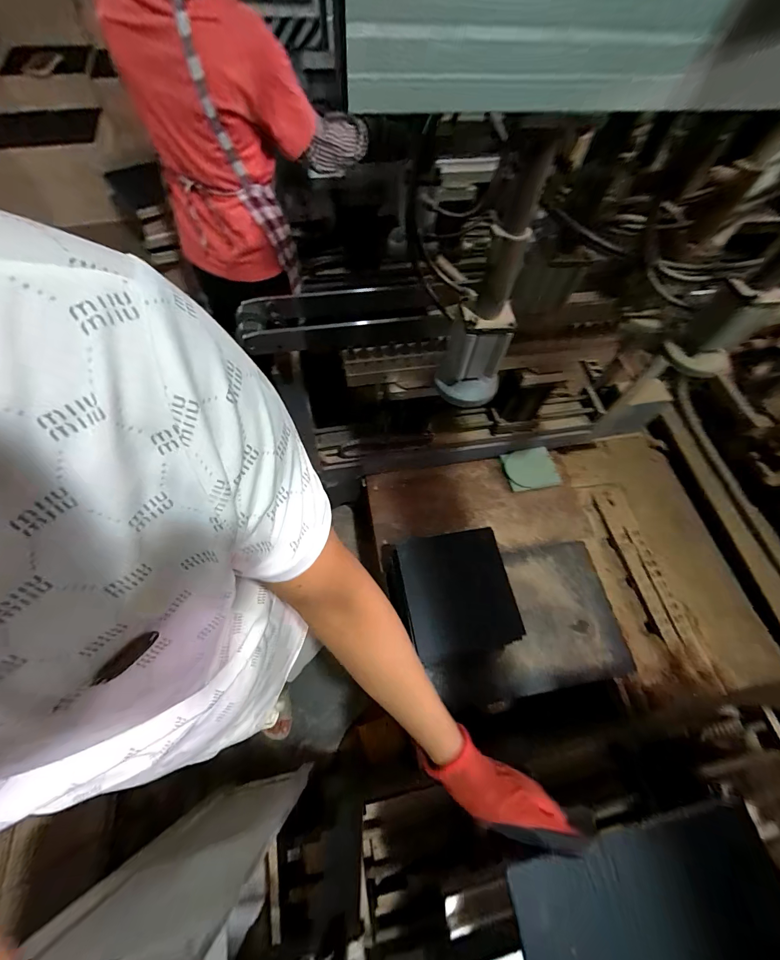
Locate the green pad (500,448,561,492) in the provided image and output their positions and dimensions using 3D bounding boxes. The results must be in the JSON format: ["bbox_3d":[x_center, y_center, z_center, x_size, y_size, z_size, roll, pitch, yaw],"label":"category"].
[{"bbox_3d":[0.487,-0.038,1.264,0.179,0.025,0.145,-10,64,-7],"label":"green pad"}]

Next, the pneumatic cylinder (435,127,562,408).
[{"bbox_3d":[0.129,-0.224,0.453,0.089,0.290,0.095,20,64,7],"label":"pneumatic cylinder"}]

